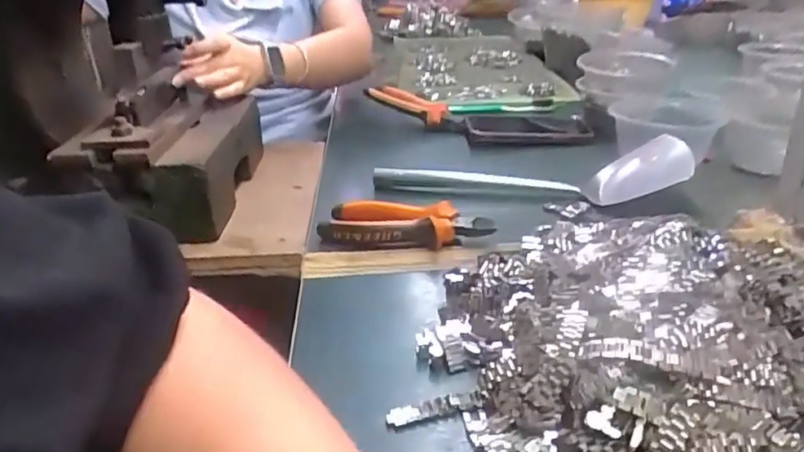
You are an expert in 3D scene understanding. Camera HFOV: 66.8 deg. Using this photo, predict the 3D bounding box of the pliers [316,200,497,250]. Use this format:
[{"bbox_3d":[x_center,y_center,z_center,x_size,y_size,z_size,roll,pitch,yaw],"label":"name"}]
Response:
[{"bbox_3d":[0.004,0.000,0.536,0.146,0.025,0.056,6,28,16],"label":"pliers"}]

